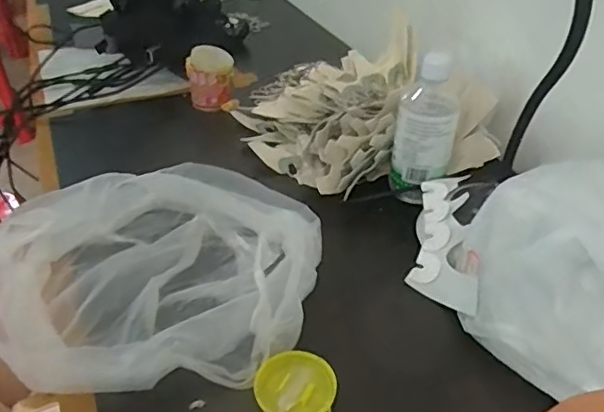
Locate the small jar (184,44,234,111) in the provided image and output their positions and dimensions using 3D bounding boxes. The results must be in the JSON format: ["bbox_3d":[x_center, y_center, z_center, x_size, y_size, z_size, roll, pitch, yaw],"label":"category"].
[{"bbox_3d":[-0.144,-0.210,0.911,0.077,0.077,0.067,-4,36,-9],"label":"small jar"}]

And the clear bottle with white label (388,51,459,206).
[{"bbox_3d":[0.144,-0.083,0.670,0.072,0.161,0.071,9,36,10],"label":"clear bottle with white label"}]

